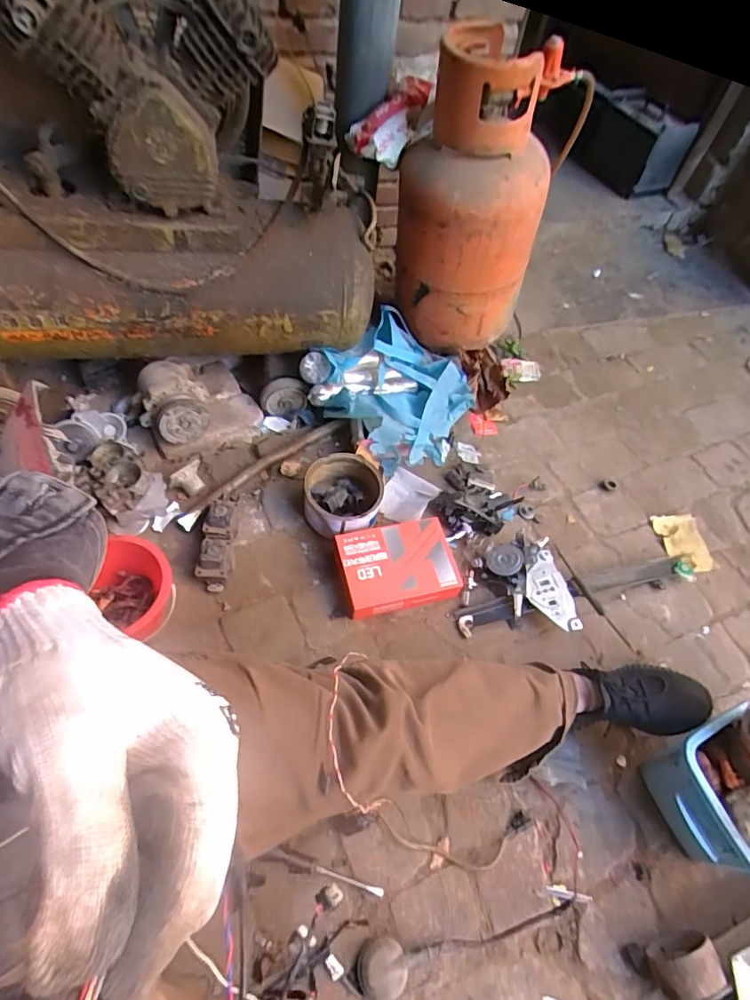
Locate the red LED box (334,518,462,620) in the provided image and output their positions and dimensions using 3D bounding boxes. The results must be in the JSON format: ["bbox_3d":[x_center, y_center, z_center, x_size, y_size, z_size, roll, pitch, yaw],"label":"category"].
[{"bbox_3d":[0.044,0.122,0.976,0.218,0.058,0.158,-9,58,-13],"label":"red LED box"}]

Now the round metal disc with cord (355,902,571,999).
[{"bbox_3d":[0.129,0.600,0.687,0.308,0.036,0.065,-3,56,-9],"label":"round metal disc with cord"}]

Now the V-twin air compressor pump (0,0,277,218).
[{"bbox_3d":[-0.298,-0.594,0.742,0.285,0.269,0.224,-2,57,-8],"label":"V-twin air compressor pump"}]

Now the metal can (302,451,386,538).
[{"bbox_3d":[-0.062,-0.003,1.022,0.155,0.077,0.155,3,56,-5],"label":"metal can"}]

